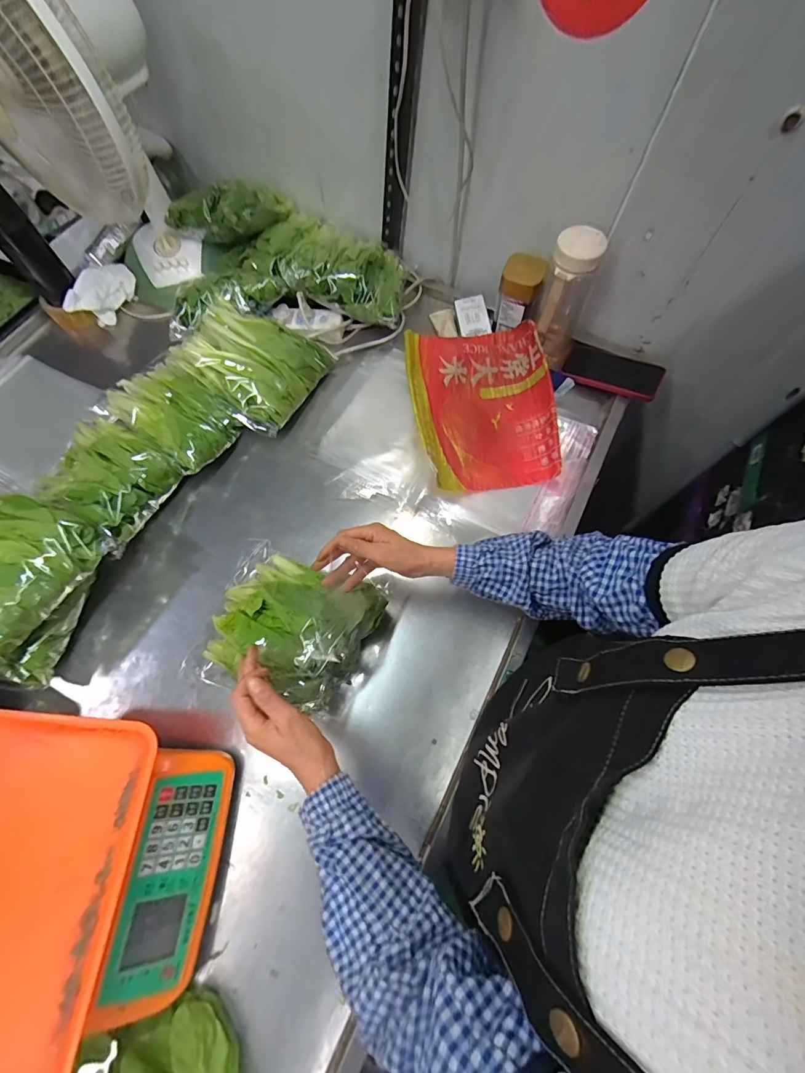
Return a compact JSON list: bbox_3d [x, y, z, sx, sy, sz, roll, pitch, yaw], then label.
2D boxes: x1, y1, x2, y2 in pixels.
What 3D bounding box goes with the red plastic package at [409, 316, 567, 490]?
[{"bbox_3d":[0.127,-0.209,0.656,0.218,0.080,0.250,-7,68,-3],"label":"red plastic package"}]

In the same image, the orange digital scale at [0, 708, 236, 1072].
[{"bbox_3d":[-0.345,0.341,0.417,0.268,0.099,0.283,5,68,2],"label":"orange digital scale"}]

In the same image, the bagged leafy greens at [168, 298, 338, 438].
[{"bbox_3d":[-0.241,-0.292,0.677,0.192,0.080,0.191,30,71,11],"label":"bagged leafy greens"}]

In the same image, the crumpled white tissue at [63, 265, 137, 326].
[{"bbox_3d":[-0.564,-0.456,0.778,0.046,0.070,0.137,28,71,11],"label":"crumpled white tissue"}]

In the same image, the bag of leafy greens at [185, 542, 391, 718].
[{"bbox_3d":[-0.140,0.116,0.523,0.225,0.090,0.181,18,69,7],"label":"bag of leafy greens"}]

